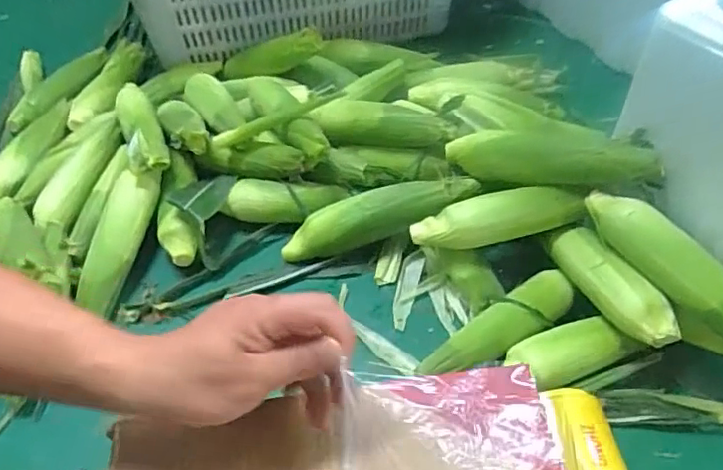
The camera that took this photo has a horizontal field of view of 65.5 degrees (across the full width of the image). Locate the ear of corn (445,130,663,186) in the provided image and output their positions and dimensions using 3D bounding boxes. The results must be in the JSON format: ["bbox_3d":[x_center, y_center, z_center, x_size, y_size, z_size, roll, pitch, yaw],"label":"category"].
[{"bbox_3d":[0.205,-0.087,0.636,0.241,0.047,0.054,10,49,32],"label":"ear of corn"}]

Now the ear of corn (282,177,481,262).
[{"bbox_3d":[0.019,-0.024,0.704,0.255,0.054,0.059,-19,49,13],"label":"ear of corn"}]

